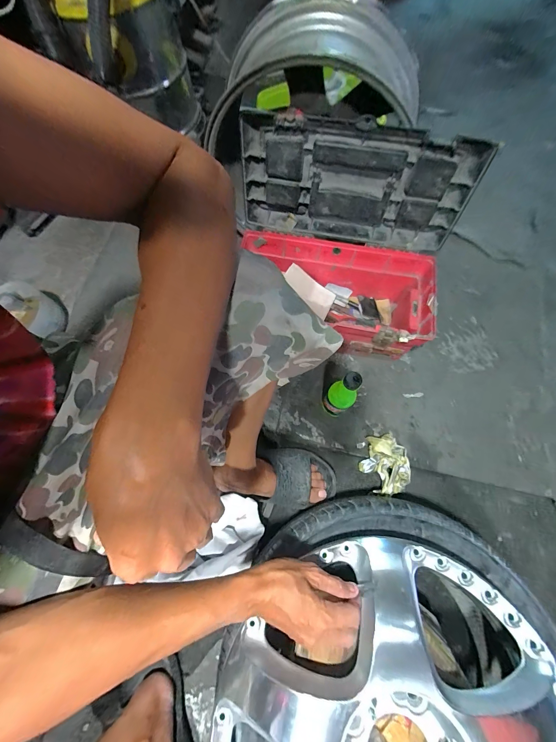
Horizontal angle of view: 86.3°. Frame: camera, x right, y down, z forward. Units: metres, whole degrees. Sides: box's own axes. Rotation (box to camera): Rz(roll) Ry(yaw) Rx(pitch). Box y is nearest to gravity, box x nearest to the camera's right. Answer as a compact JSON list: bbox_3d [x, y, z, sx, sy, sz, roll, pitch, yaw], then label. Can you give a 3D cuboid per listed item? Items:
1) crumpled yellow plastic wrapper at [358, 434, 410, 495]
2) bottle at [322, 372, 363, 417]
[{"bbox_3d":[0.221,0.196,0.629,0.088,0.059,0.116,1,71,2],"label":"crumpled yellow plastic wrapper"},{"bbox_3d":[0.125,0.055,0.606,0.057,0.211,0.046,40,77,13],"label":"bottle"}]

